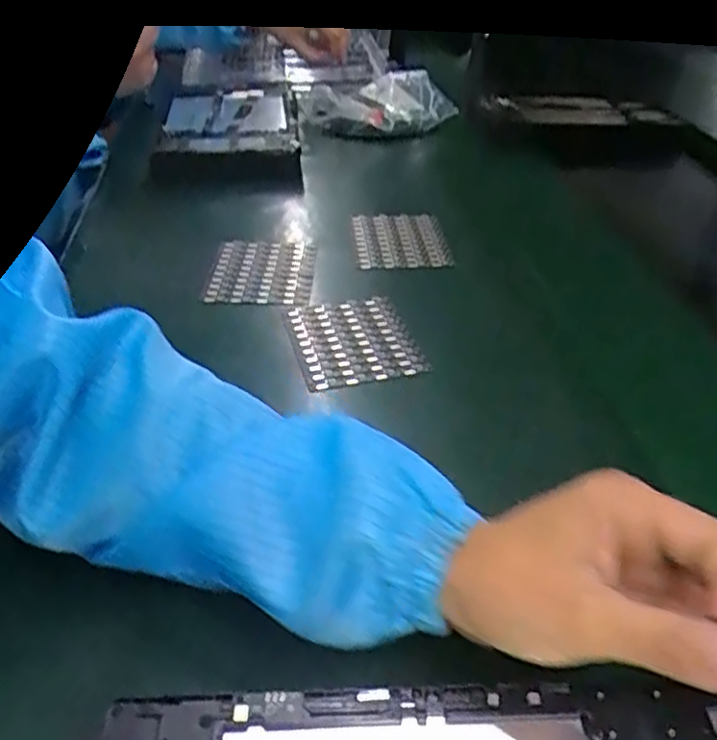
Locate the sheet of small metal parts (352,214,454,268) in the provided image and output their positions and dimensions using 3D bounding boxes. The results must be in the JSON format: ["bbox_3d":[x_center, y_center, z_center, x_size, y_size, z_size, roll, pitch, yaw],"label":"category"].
[{"bbox_3d":[0.038,-0.123,0.657,0.081,0.012,0.101,-3,38,-3],"label":"sheet of small metal parts"}]

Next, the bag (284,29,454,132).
[{"bbox_3d":[0.008,-0.394,0.965,0.163,0.074,0.224,-17,39,-26],"label":"bag"}]

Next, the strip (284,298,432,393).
[{"bbox_3d":[-0.006,-0.022,0.512,0.081,0.010,0.100,-8,38,-15],"label":"strip"}]

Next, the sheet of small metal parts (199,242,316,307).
[{"bbox_3d":[-0.080,-0.082,0.586,0.083,0.012,0.096,3,36,0],"label":"sheet of small metal parts"}]

